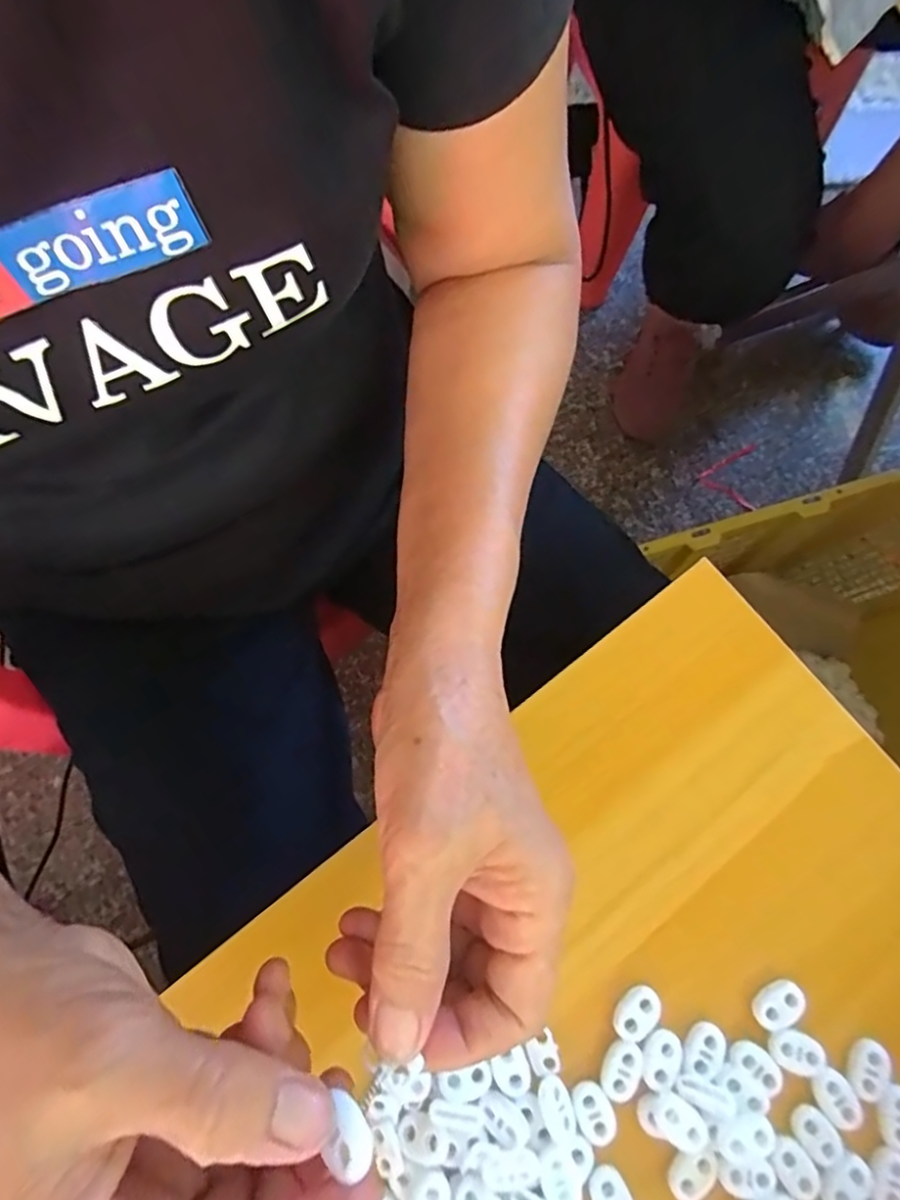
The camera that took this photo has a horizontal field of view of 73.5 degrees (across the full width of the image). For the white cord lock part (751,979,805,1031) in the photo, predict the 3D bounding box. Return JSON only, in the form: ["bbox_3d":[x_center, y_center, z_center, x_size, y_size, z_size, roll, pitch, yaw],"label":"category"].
[{"bbox_3d":[0.141,0.174,0.258,0.022,0.004,0.016,-33,79,-7],"label":"white cord lock part"}]

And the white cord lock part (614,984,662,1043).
[{"bbox_3d":[0.081,0.178,0.259,0.016,0.004,0.023,43,81,9],"label":"white cord lock part"}]

